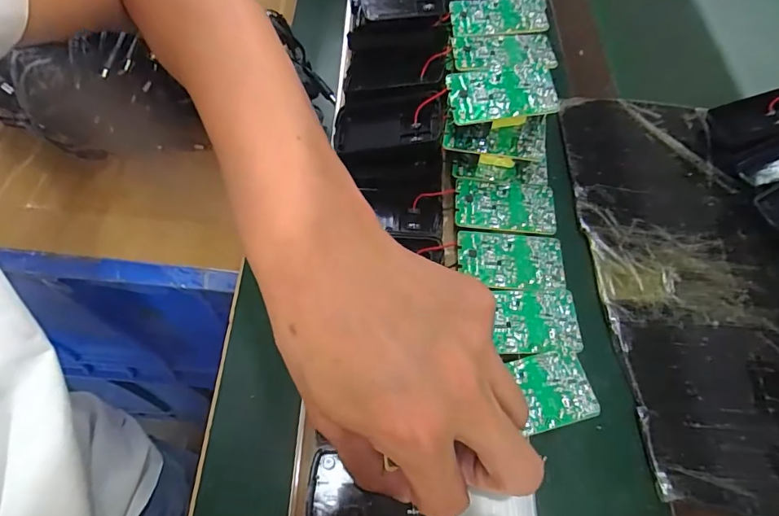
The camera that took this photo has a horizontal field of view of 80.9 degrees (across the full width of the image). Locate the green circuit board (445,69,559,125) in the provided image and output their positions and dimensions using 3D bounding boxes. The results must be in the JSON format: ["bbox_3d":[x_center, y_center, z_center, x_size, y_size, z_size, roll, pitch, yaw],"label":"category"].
[{"bbox_3d":[0.068,-0.099,0.275,0.063,0.008,0.034,-1,62,-5],"label":"green circuit board"}]

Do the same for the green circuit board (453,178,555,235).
[{"bbox_3d":[0.074,-0.034,0.291,0.063,0.004,0.037,9,61,0],"label":"green circuit board"}]

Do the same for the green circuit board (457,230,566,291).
[{"bbox_3d":[0.072,0.002,0.274,0.062,0.004,0.037,6,61,-2],"label":"green circuit board"}]

